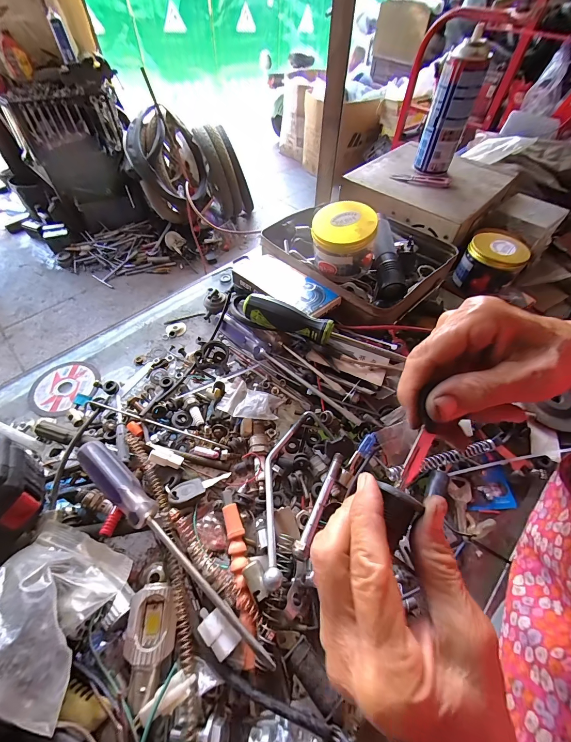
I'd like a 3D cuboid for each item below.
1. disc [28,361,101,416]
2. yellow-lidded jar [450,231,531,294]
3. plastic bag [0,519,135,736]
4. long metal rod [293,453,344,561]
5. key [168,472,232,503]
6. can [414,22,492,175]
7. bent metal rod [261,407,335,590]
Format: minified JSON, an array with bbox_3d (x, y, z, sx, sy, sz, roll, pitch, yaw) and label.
[{"bbox_3d":[-0.265,0.019,0.366,0.075,0.004,0.073,0,53,0],"label":"disc"},{"bbox_3d":[0.318,-0.166,0.476,0.078,0.060,0.083,1,55,-1],"label":"yellow-lidded jar"},{"bbox_3d":[-0.170,0.159,0.206,0.091,0.063,0.090,13,55,7],"label":"plastic bag"},{"bbox_3d":[0.032,0.116,0.275,0.013,0.014,0.099,22,57,13],"label":"long metal rod"},{"bbox_3d":[-0.082,0.109,0.294,0.058,0.011,0.022,-14,55,-32],"label":"key"},{"bbox_3d":[0.271,-0.426,0.500,0.065,0.164,0.052,18,56,10],"label":"can"},{"bbox_3d":[0.001,0.103,0.288,0.053,0.030,0.162,20,57,12],"label":"bent metal rod"}]

